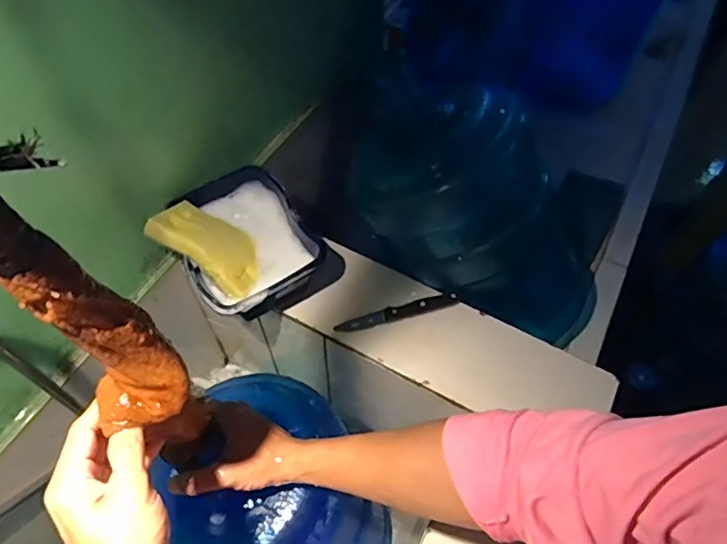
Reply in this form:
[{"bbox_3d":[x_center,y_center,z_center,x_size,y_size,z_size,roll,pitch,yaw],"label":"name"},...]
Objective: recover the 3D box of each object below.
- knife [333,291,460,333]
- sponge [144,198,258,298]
[{"bbox_3d":[0.046,0.052,0.699,0.166,0.008,0.028,-15,58,-11],"label":"knife"},{"bbox_3d":[-0.192,-0.038,0.672,0.140,0.027,0.090,38,40,-11],"label":"sponge"}]

